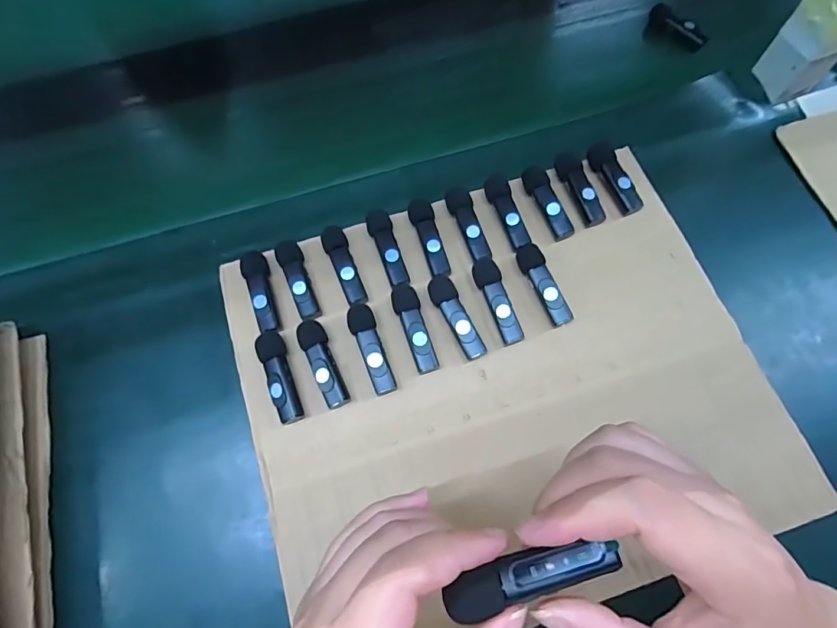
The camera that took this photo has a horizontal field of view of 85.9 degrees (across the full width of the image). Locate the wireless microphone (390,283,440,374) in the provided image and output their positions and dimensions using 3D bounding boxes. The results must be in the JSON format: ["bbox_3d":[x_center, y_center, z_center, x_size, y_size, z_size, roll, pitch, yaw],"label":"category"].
[{"bbox_3d":[-0.003,0.010,0.323,0.019,0.016,0.066,-17,68,-5],"label":"wireless microphone"}]

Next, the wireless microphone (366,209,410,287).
[{"bbox_3d":[-0.024,-0.050,0.341,0.019,0.011,0.063,-15,68,-5],"label":"wireless microphone"}]

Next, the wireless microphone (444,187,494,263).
[{"bbox_3d":[0.037,-0.072,0.349,0.020,0.014,0.068,-13,68,-4],"label":"wireless microphone"}]

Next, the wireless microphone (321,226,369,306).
[{"bbox_3d":[-0.056,-0.035,0.338,0.018,0.013,0.065,-19,68,-6],"label":"wireless microphone"}]

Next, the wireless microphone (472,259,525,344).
[{"bbox_3d":[0.056,-0.010,0.326,0.018,0.013,0.067,-16,68,-5],"label":"wireless microphone"}]

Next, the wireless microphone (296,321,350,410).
[{"bbox_3d":[-0.066,0.034,0.314,0.019,0.014,0.065,-24,69,-8],"label":"wireless microphone"}]

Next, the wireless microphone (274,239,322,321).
[{"bbox_3d":[-0.088,-0.026,0.335,0.019,0.011,0.065,-24,69,-8],"label":"wireless microphone"}]

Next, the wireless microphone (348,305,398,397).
[{"bbox_3d":[-0.034,0.024,0.317,0.019,0.016,0.065,-18,68,-6],"label":"wireless microphone"}]

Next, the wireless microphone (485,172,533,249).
[{"bbox_3d":[0.069,-0.080,0.352,0.018,0.014,0.065,-19,68,-6],"label":"wireless microphone"}]

